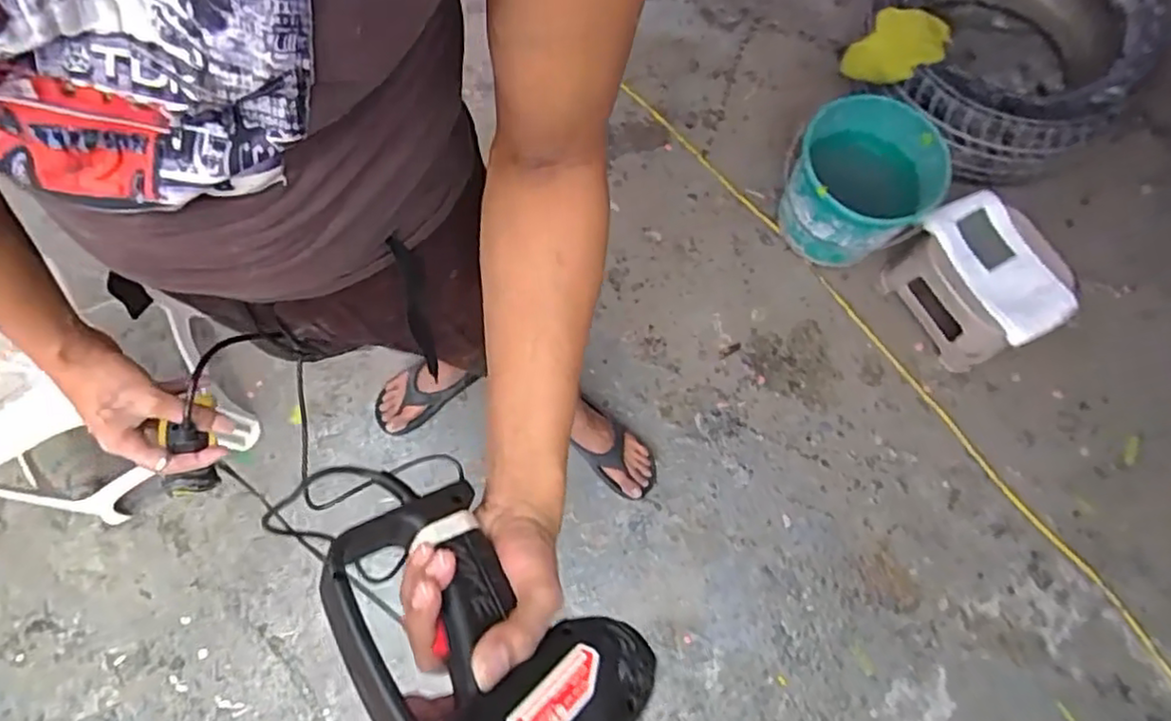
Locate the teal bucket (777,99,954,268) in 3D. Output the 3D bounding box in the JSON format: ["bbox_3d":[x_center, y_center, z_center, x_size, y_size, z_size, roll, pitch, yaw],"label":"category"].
[{"bbox_3d":[0.576,-0.376,1.427,0.268,0.276,0.281,0,75,1],"label":"teal bucket"}]

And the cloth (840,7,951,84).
[{"bbox_3d":[0.697,-0.700,1.476,0.229,0.095,0.162,-24,76,-6],"label":"cloth"}]

